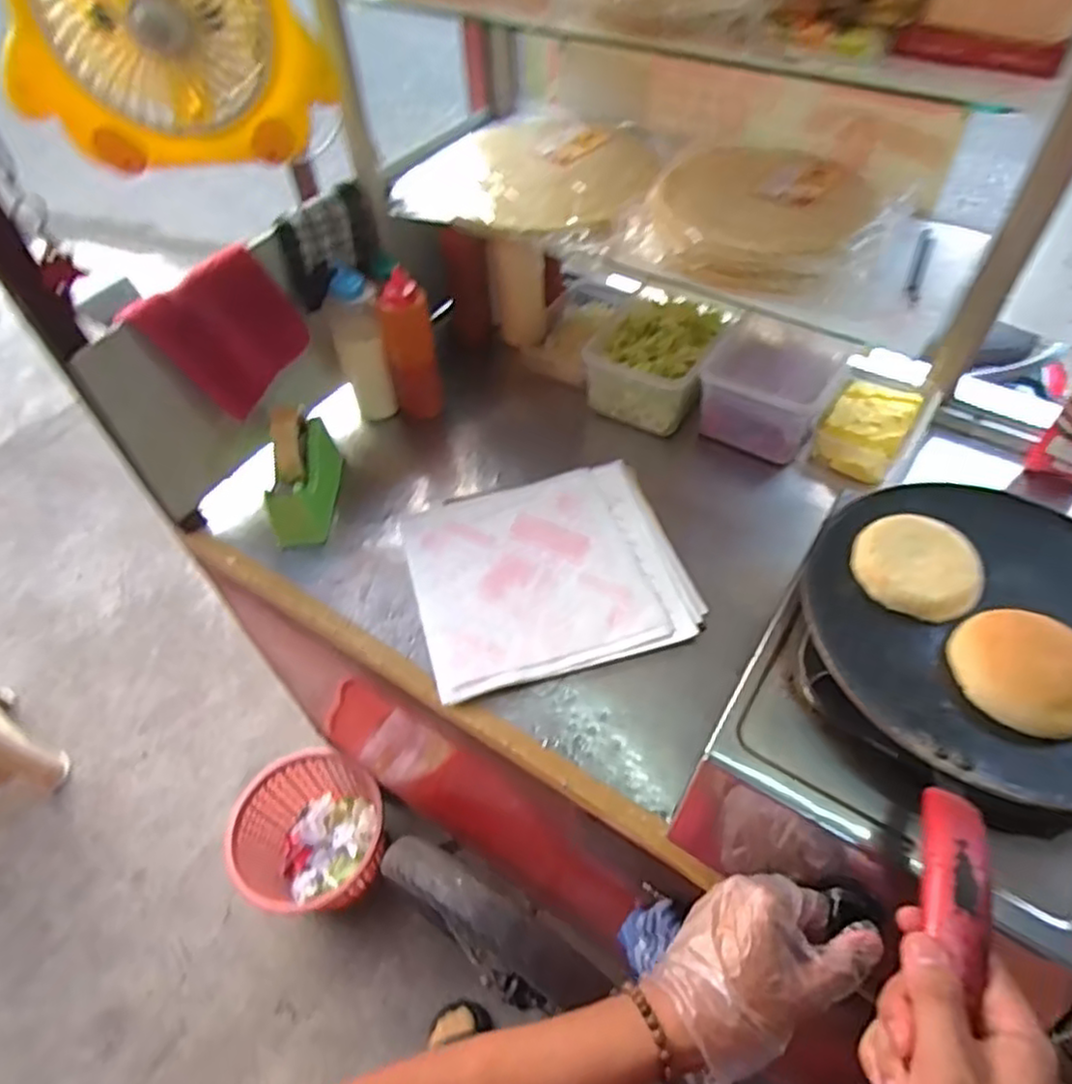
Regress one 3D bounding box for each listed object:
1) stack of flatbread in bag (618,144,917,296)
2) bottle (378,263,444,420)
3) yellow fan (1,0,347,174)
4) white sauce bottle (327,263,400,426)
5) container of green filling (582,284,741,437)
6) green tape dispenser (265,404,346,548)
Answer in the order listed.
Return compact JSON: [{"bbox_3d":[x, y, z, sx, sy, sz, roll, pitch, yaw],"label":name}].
[{"bbox_3d":[0.250,-0.350,0.734,0.237,0.057,0.234,30,59,23],"label":"stack of flatbread in bag"},{"bbox_3d":[-0.159,-0.245,0.882,0.057,0.186,0.047,-8,52,-3],"label":"bottle"},{"bbox_3d":[-0.336,-0.479,0.614,0.251,0.235,0.141,-20,54,-12],"label":"yellow fan"},{"bbox_3d":[-0.217,-0.245,0.886,0.054,0.202,0.049,-31,57,-20],"label":"white sauce bottle"},{"bbox_3d":[0.175,-0.263,0.941,0.155,0.101,0.211,22,56,19],"label":"container of green filling"},{"bbox_3d":[-0.278,-0.076,0.821,0.051,0.130,0.144,1,52,4],"label":"green tape dispenser"}]

